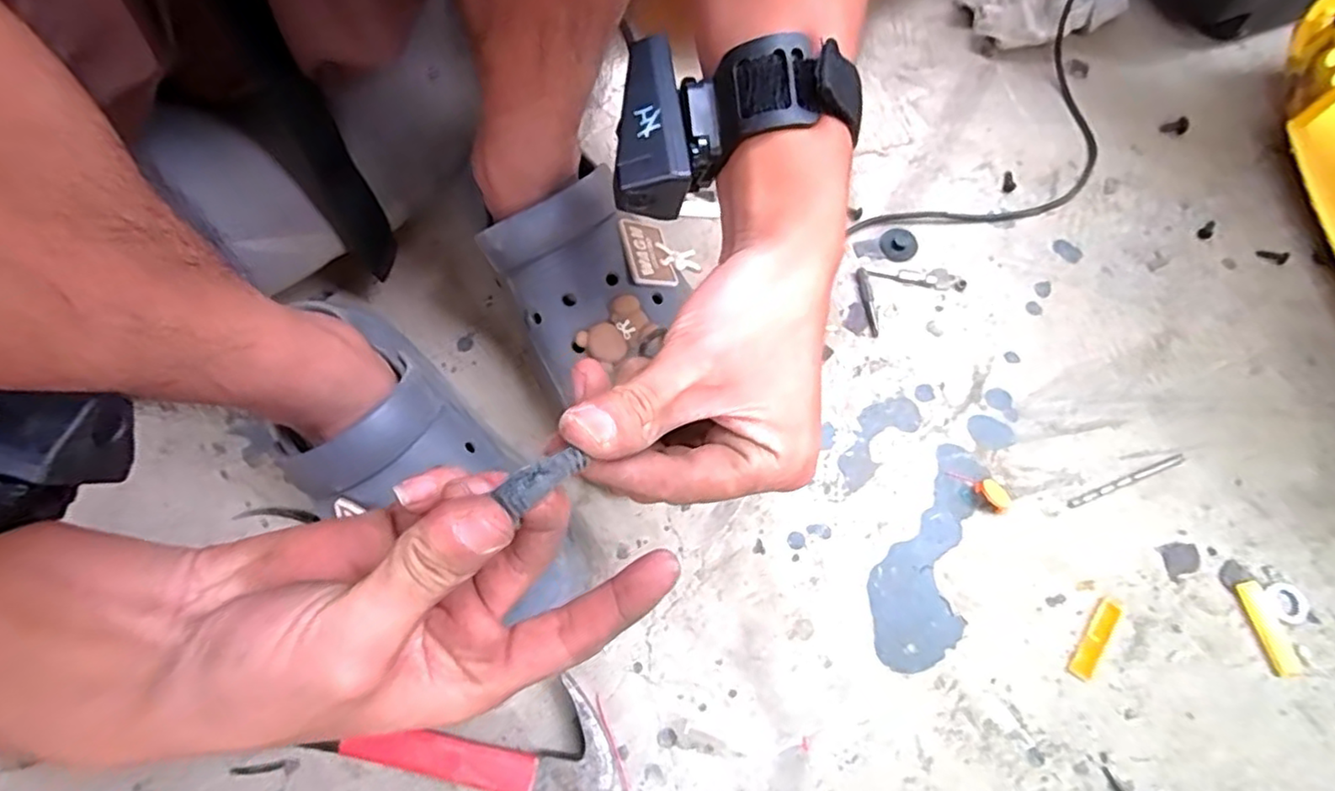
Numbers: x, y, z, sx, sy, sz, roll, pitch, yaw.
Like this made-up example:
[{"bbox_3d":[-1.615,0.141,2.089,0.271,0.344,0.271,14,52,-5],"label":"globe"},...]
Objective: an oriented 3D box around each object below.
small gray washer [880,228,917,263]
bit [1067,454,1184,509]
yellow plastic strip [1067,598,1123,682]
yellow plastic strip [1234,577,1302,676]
[{"bbox_3d":[0.159,-0.104,0.445,0.024,0.004,0.025,-1,71,2],"label":"small gray washer"},{"bbox_3d":[0.275,0.051,0.386,0.077,0.004,0.006,-22,71,-6],"label":"bit"},{"bbox_3d":[0.238,0.134,0.358,0.011,0.004,0.050,34,75,13],"label":"yellow plastic strip"},{"bbox_3d":[0.331,0.128,0.356,0.013,0.004,0.049,-10,71,-2],"label":"yellow plastic strip"}]

